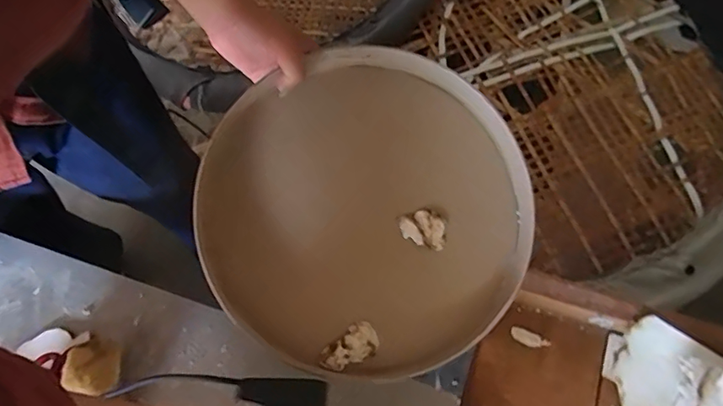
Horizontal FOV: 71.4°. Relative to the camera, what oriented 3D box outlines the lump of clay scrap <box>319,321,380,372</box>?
[{"bbox_3d":[-0.012,0.134,0.466,0.056,0.014,0.030,-23,67,-9],"label":"lump of clay scrap"}]

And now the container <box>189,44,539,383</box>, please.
[{"bbox_3d":[0.000,0.008,0.490,0.309,0.038,0.305,0,86,4],"label":"container"}]

